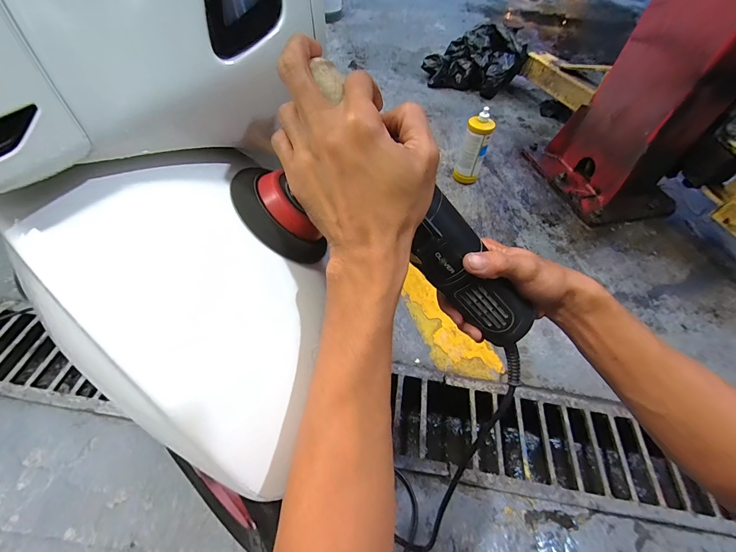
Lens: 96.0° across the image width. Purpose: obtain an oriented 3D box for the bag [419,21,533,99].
[{"bbox_3d":[0.514,-1.045,1.607,0.449,0.233,0.261,23,54,12],"label":"bag"}]

